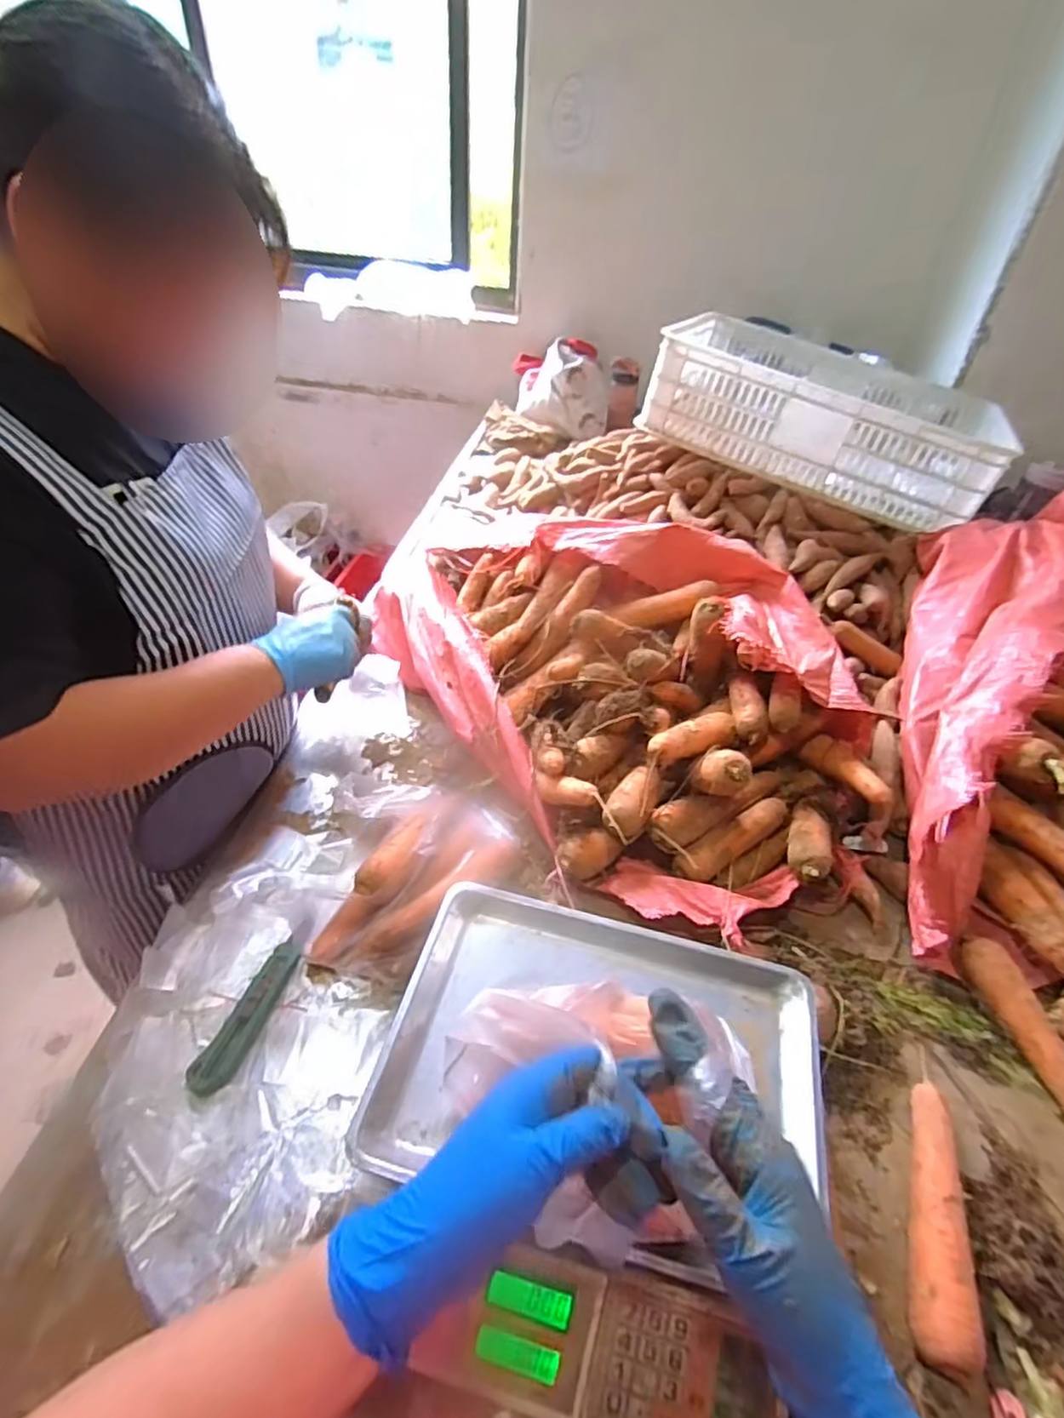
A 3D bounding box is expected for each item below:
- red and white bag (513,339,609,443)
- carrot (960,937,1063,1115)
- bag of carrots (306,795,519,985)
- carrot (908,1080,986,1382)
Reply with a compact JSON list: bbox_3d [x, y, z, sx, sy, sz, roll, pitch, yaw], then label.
[{"bbox_3d":[0.080,-0.844,1.737,0.224,0.177,0.227,-4,43,-10],"label":"red and white bag"},{"bbox_3d":[0.483,0.317,0.632,0.038,0.057,0.202,-9,44,-14],"label":"carrot"},{"bbox_3d":[-0.109,0.175,0.702,0.133,0.111,0.233,22,45,18],"label":"bag of carrots"},{"bbox_3d":[0.329,0.403,0.538,0.045,0.047,0.200,20,44,16],"label":"carrot"}]

